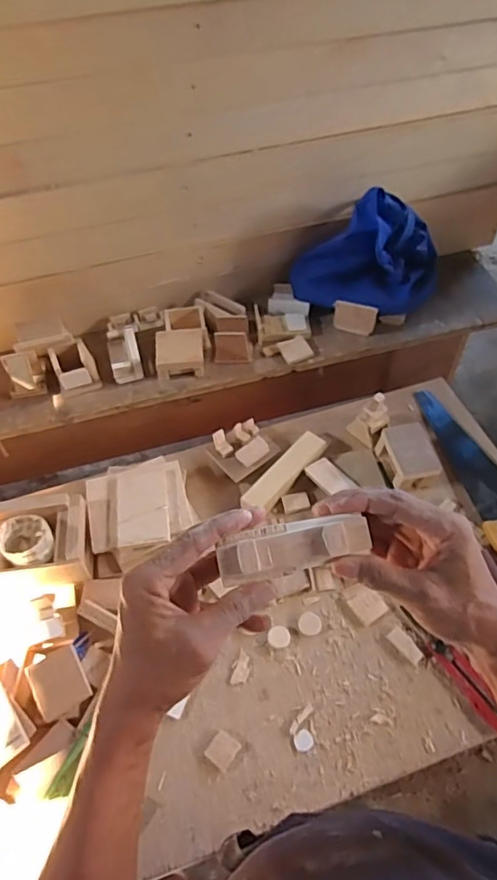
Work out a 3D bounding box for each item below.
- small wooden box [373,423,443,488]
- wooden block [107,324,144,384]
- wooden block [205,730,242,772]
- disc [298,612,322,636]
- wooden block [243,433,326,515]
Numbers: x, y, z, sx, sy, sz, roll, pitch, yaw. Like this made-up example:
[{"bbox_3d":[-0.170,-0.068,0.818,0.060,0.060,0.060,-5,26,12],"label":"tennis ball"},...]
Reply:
[{"bbox_3d":[0.249,0.026,0.847,0.069,0.064,0.099,-12,54,-7],"label":"small wooden box"},{"bbox_3d":[-0.227,-0.158,0.990,0.054,0.040,0.109,-14,54,-8],"label":"wooden block"},{"bbox_3d":[-0.031,0.365,0.644,0.031,0.004,0.034,29,60,22],"label":"wooden block"},{"bbox_3d":[0.082,0.244,0.727,0.030,0.004,0.030,-1,53,2],"label":"disc"},{"bbox_3d":[0.057,0.050,0.855,0.045,0.022,0.164,33,61,24],"label":"wooden block"}]

